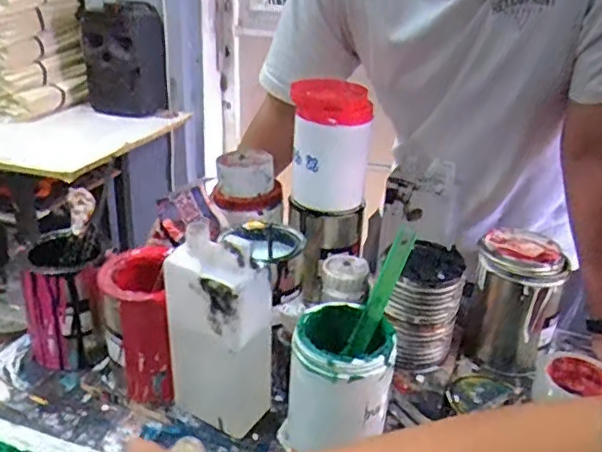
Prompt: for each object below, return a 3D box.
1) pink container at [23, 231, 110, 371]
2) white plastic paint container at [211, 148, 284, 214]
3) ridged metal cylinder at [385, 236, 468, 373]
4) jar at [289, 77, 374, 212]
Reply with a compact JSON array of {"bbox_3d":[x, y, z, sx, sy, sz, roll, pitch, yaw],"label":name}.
[{"bbox_3d":[-0.291,0.095,0.741,0.091,0.145,0.091,-2,26,-10],"label":"pink container"},{"bbox_3d":[-0.076,-0.062,0.853,0.100,0.057,0.078,-3,27,-13],"label":"white plastic paint container"},{"bbox_3d":[0.155,0.099,0.738,0.078,0.140,0.096,18,30,28],"label":"ridged metal cylinder"},{"bbox_3d":[0.039,-0.103,0.787,0.097,0.164,0.086,7,26,7],"label":"jar"}]

